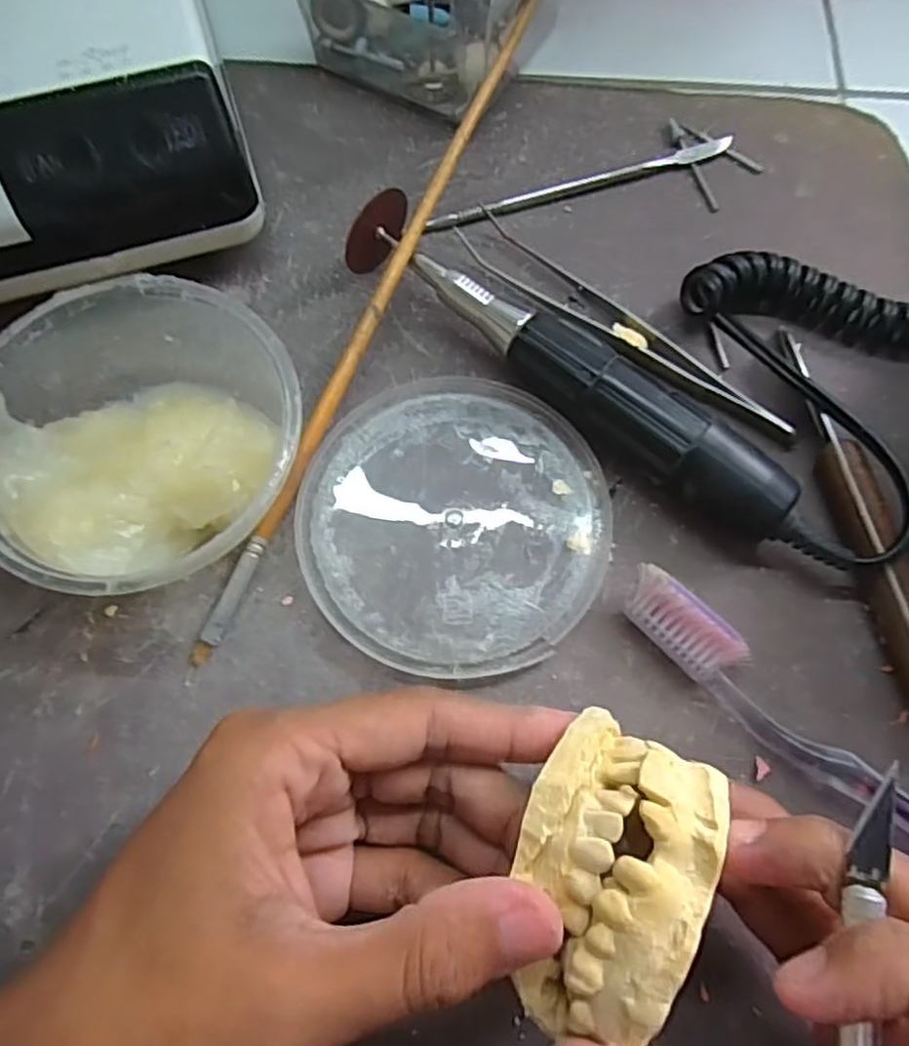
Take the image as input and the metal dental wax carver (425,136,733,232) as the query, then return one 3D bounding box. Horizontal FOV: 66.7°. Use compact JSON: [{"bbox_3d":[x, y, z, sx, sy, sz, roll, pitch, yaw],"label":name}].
[{"bbox_3d":[0.052,-0.140,0.283,0.134,0.007,0.012,-20,73,-7],"label":"metal dental wax carver"}]

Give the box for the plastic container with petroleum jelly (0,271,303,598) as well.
[{"bbox_3d":[-0.104,-0.033,0.227,0.097,0.042,0.116,-28,75,-10],"label":"plastic container with petroleum jelly"}]

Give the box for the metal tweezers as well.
[{"bbox_3d":[0.062,-0.073,0.260,0.140,0.009,0.020,37,75,10],"label":"metal tweezers"}]

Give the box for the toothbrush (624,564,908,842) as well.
[{"bbox_3d":[0.126,0.081,0.206,0.185,0.020,0.017,41,76,11],"label":"toothbrush"}]

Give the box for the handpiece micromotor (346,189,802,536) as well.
[{"bbox_3d":[0.036,-0.055,0.243,0.178,0.028,0.027,40,75,11],"label":"handpiece micromotor"}]

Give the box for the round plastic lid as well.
[{"bbox_3d":[0.000,-0.002,0.238,0.101,0.005,0.105,0,72,-1],"label":"round plastic lid"}]

